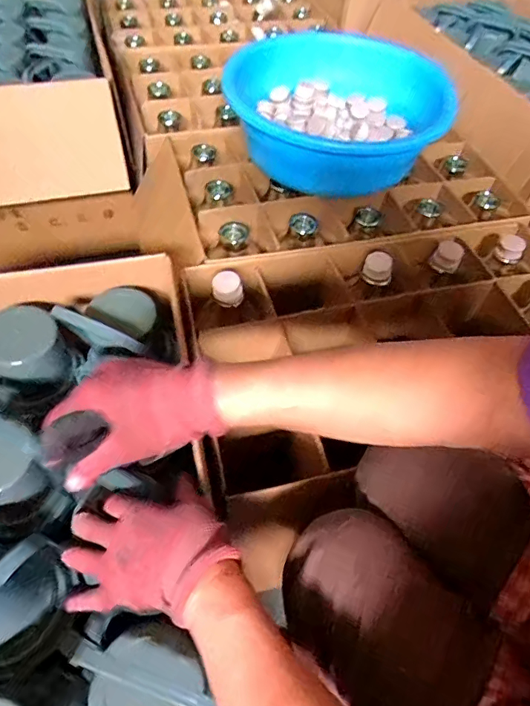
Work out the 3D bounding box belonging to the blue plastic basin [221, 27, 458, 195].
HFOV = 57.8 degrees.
[{"bbox_3d":[0.136,-0.487,0.920,0.379,0.152,0.433,8,54,2],"label":"blue plastic basin"}]

